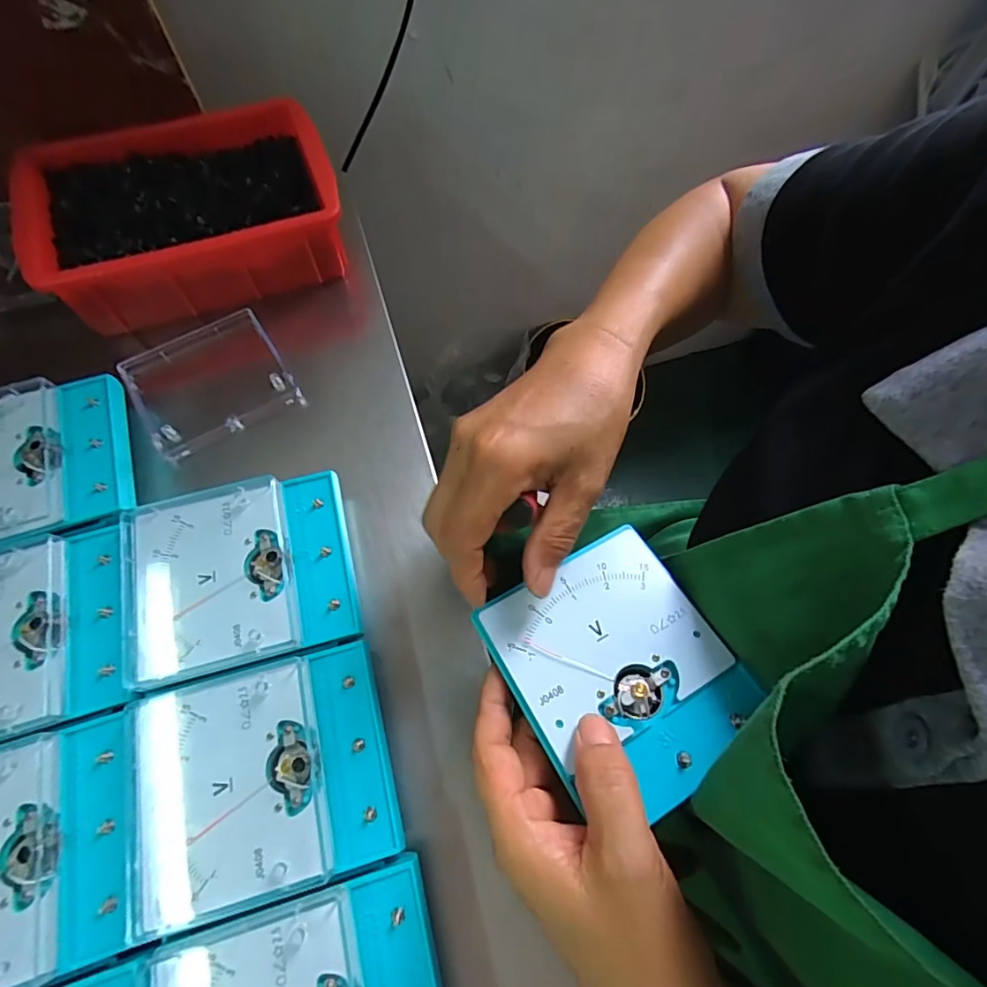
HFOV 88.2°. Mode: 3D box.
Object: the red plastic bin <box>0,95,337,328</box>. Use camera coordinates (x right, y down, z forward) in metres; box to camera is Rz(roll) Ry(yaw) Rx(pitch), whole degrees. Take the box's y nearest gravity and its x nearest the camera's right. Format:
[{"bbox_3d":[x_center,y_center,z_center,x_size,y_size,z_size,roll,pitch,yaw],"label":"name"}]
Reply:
[{"bbox_3d":[-0.221,-0.203,0.375,0.208,0.061,0.131,-16,68,-10],"label":"red plastic bin"}]

